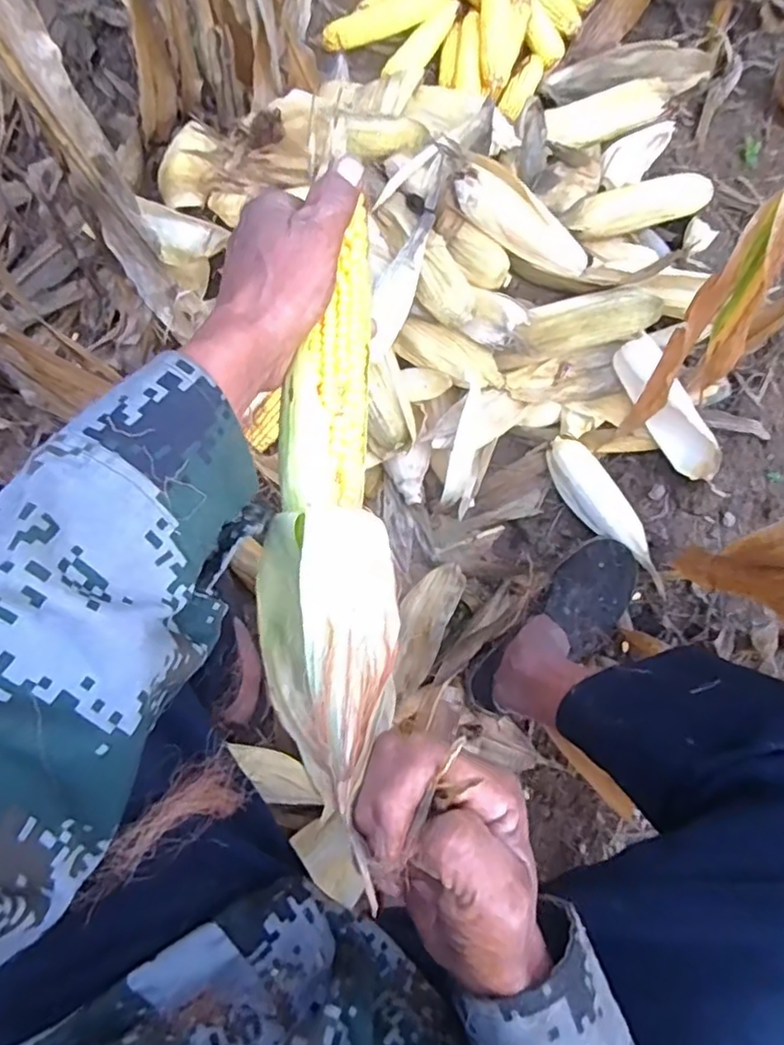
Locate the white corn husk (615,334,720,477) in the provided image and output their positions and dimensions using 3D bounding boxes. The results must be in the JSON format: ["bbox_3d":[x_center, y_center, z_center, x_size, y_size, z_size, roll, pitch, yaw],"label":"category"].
[{"bbox_3d":[0.363,-0.147,0.833,0.058,0.060,0.205,-27,78,-8],"label":"white corn husk"}]

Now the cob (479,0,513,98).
[{"bbox_3d":[0.170,-0.802,1.020,0.055,0.051,0.221,3,76,-1],"label":"cob"}]

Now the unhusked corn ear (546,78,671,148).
[{"bbox_3d":[0.342,-0.650,1.000,0.204,0.053,0.075,-15,77,-6],"label":"unhusked corn ear"}]

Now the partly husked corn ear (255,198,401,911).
[{"bbox_3d":[-0.039,0.003,0.356,0.085,0.056,0.347,0,72,-2],"label":"partly husked corn ear"}]

